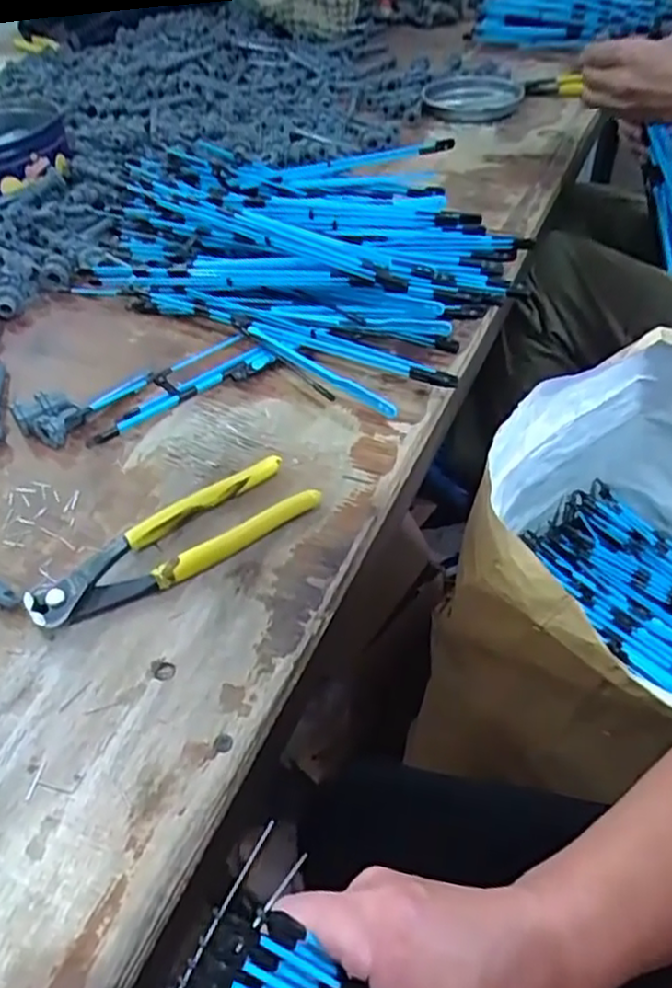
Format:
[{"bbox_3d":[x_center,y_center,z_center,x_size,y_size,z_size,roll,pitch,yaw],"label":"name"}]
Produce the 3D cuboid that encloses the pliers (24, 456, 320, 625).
[{"bbox_3d":[-0.090,0.027,0.386,0.161,0.016,0.050,-28,50,-22],"label":"pliers"}]

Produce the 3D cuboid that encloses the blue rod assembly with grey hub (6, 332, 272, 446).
[{"bbox_3d":[-0.130,-0.075,0.481,0.173,0.018,0.051,-28,50,-22],"label":"blue rod assembly with grey hub"}]

